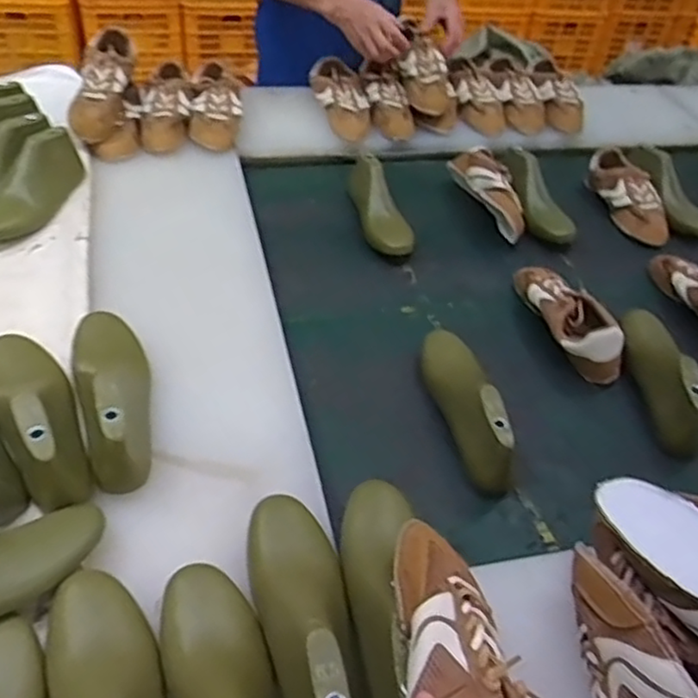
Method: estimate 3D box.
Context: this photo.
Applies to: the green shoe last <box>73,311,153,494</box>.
[{"bbox_3d":[-0.245,0.030,0.704,0.078,0.082,0.239,-12,46,-18],"label":"green shoe last"}]

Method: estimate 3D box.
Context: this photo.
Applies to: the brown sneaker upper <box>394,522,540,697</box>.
[{"bbox_3d":[0.074,0.217,0.474,0.079,0.064,0.206,-9,52,-15],"label":"brown sneaker upper"}]

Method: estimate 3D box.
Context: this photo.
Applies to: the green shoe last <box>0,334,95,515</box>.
[{"bbox_3d":[-0.312,0.050,0.666,0.072,0.086,0.236,-19,49,-24],"label":"green shoe last"}]

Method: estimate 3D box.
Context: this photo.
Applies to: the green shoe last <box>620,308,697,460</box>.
[{"bbox_3d":[0.402,0.017,0.891,0.066,0.090,0.253,10,44,4],"label":"green shoe last"}]

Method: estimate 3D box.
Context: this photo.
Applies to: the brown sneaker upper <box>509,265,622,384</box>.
[{"bbox_3d":[0.305,-0.055,0.957,0.086,0.072,0.234,-4,45,-11],"label":"brown sneaker upper"}]

